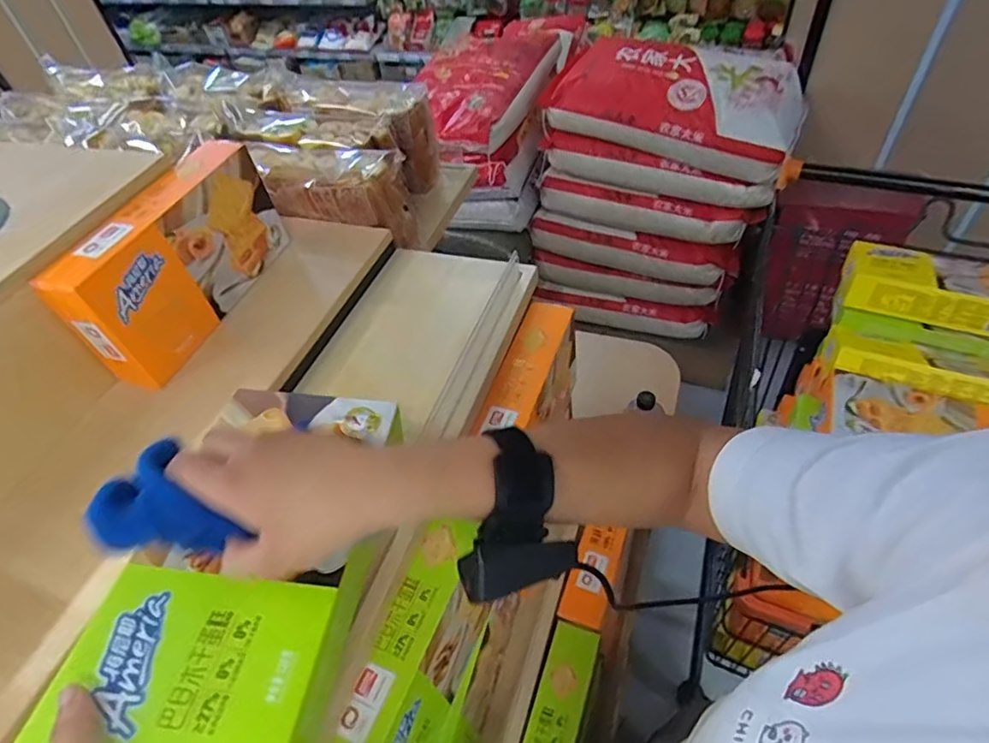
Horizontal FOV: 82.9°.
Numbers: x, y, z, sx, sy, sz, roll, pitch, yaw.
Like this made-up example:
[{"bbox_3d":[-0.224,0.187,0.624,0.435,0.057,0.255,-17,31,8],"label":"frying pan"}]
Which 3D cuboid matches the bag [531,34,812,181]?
[{"bbox_3d":[0.509,-0.774,1.543,0.662,0.173,0.415,24,56,24],"label":"bag"}]

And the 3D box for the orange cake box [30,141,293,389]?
[{"bbox_3d":[-0.346,-0.127,0.622,0.055,0.131,0.276,10,51,14],"label":"orange cake box"}]

